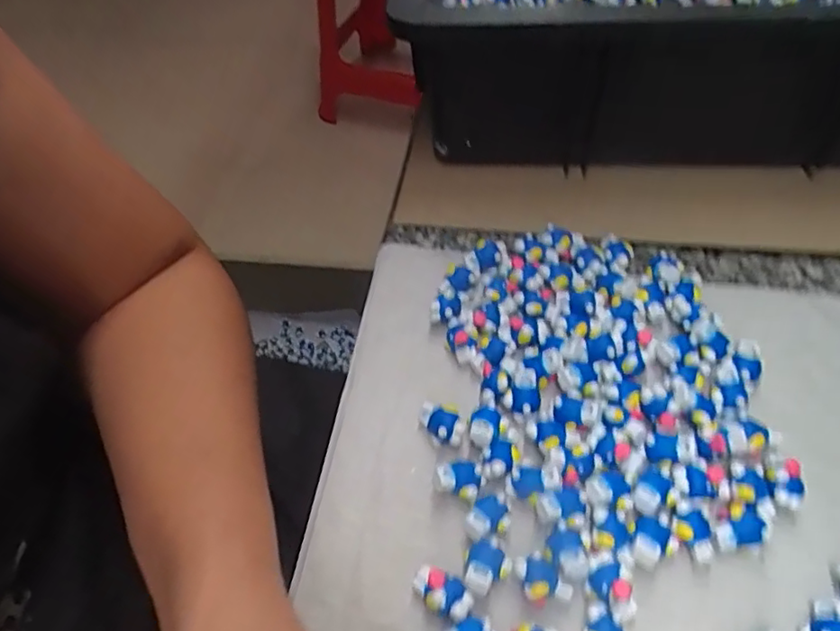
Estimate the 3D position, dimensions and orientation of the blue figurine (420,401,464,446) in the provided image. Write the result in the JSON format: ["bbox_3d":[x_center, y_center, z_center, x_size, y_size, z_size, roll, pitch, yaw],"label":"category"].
[{"bbox_3d":[0.009,0.047,0.256,0.020,0.013,0.014,12,55,14],"label":"blue figurine"}]

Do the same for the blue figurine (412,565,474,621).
[{"bbox_3d":[0.008,0.099,0.214,0.022,0.011,0.013,19,57,19],"label":"blue figurine"}]

